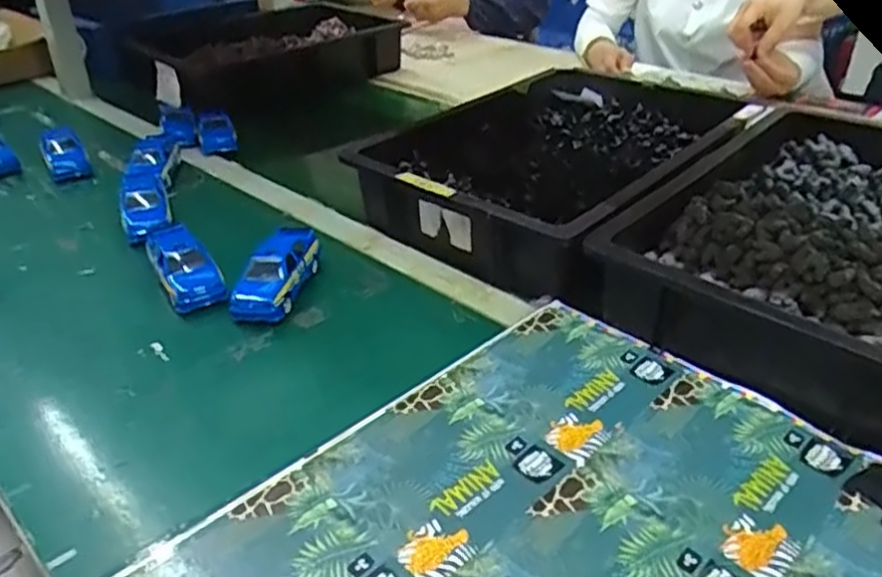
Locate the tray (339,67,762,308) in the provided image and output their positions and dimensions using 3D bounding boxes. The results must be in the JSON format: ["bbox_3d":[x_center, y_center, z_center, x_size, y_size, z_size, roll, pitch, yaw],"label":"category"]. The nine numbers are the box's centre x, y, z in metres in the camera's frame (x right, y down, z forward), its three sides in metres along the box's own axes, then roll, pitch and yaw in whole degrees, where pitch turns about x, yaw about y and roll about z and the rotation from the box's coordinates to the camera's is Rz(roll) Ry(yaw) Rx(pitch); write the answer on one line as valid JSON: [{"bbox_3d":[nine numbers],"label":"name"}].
[{"bbox_3d":[0.147,-0.153,0.867,0.321,0.093,0.437,25,40,34],"label":"tray"}]

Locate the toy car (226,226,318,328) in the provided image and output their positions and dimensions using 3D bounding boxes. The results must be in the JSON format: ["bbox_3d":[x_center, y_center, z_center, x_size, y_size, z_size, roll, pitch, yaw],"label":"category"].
[{"bbox_3d":[-0.165,-0.016,0.720,0.063,0.040,0.127,3,33,6],"label":"toy car"}]

